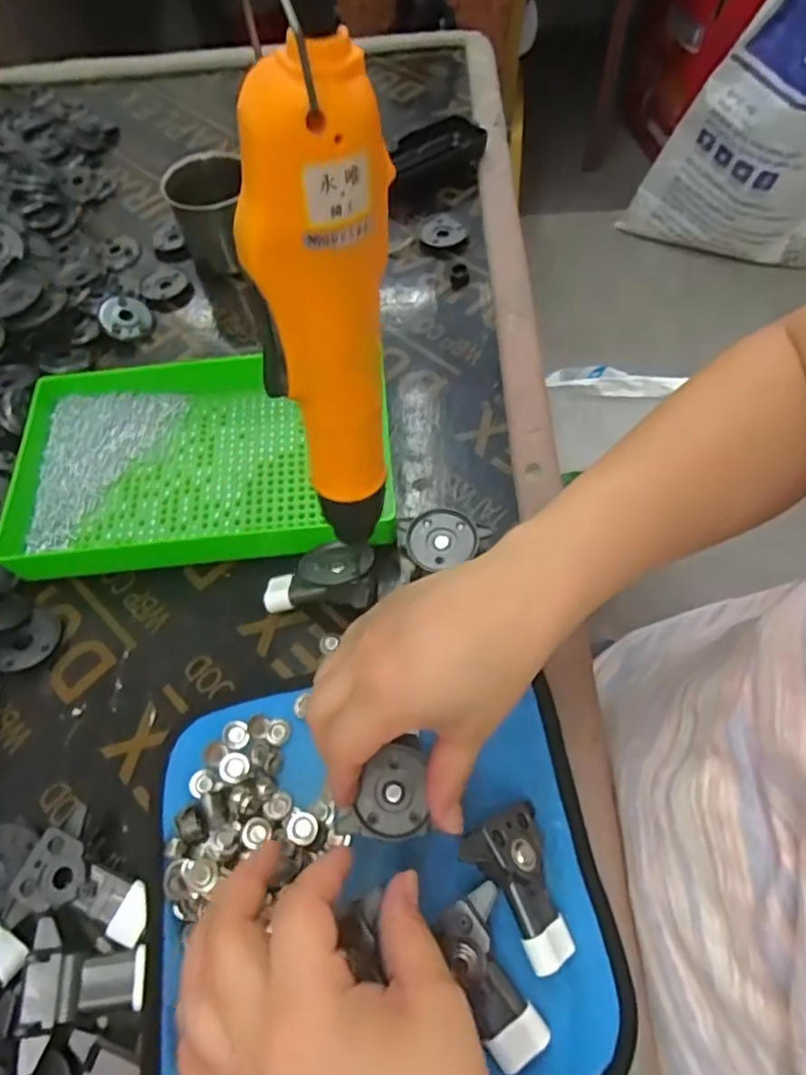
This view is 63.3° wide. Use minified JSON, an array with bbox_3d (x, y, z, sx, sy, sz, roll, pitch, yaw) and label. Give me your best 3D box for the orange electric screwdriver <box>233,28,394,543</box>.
[{"bbox_3d":[-0.024,-0.064,0.223,0.032,0.173,0.035,-1,60,2],"label":"orange electric screwdriver"}]

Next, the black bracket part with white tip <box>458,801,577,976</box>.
[{"bbox_3d":[0.060,0.159,0.300,0.044,0.027,0.063,-29,63,-14],"label":"black bracket part with white tip"}]

